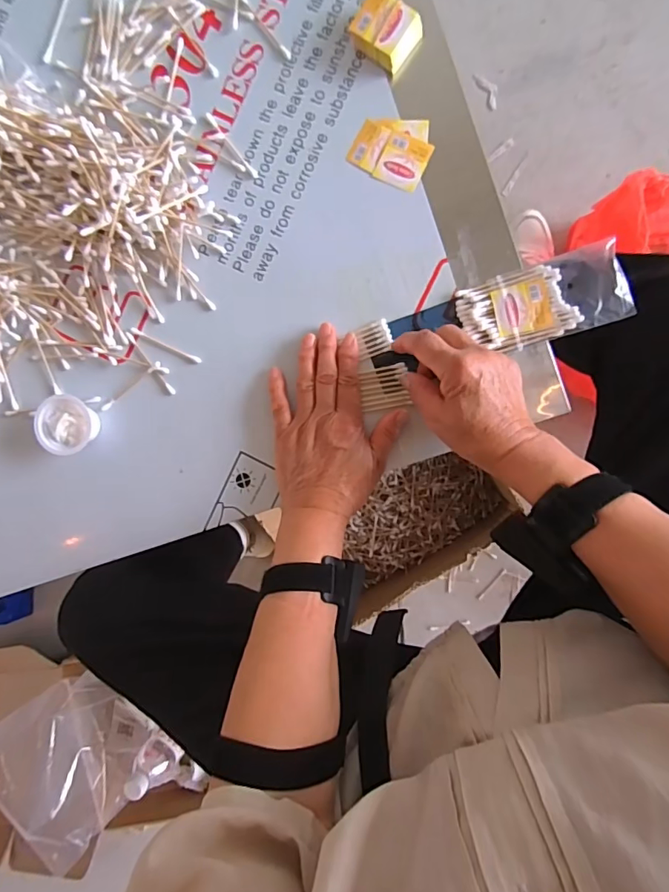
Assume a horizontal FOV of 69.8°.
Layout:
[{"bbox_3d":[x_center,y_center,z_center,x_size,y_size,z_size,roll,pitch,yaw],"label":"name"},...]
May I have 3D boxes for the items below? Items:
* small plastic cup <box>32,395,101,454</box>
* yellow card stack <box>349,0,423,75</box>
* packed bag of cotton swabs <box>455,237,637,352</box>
[{"bbox_3d":[-0.249,-0.020,0.451,0.046,0.030,0.053,1,92,7],"label":"small plastic cup"},{"bbox_3d":[0.045,-0.350,0.407,0.051,0.023,0.041,37,96,5],"label":"yellow card stack"},{"bbox_3d":[0.174,-0.120,0.404,0.127,0.017,0.063,-17,90,8],"label":"packed bag of cotton swabs"}]

